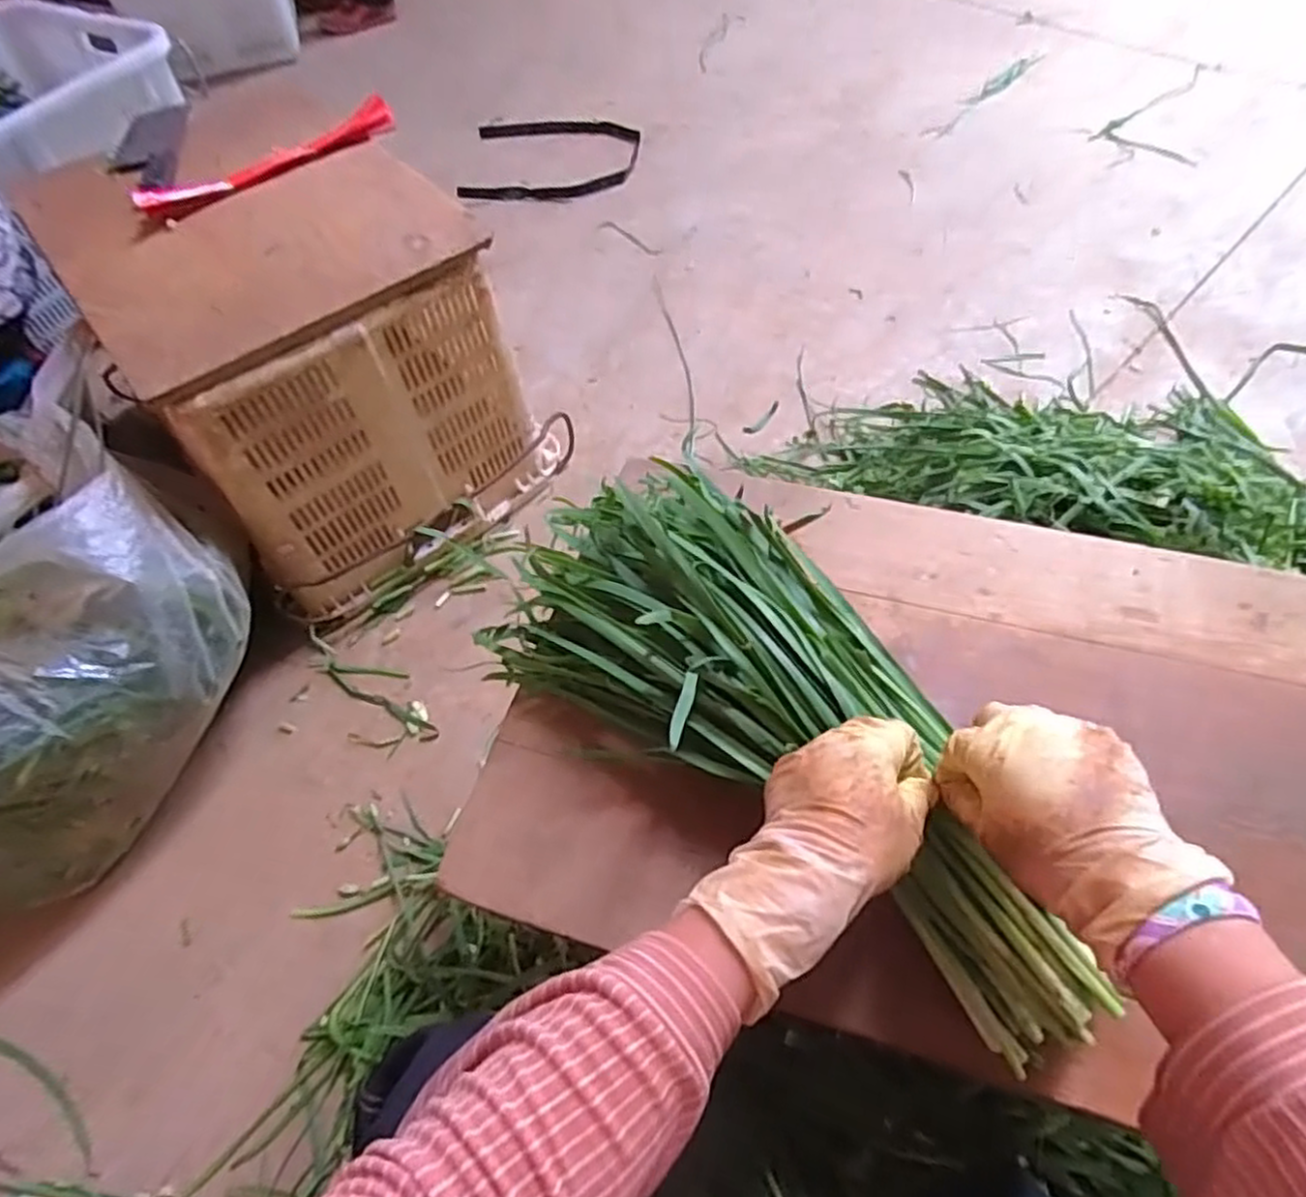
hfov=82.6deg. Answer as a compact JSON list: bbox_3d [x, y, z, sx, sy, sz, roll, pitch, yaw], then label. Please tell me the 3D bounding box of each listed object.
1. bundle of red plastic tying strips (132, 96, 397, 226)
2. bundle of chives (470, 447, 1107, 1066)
[{"bbox_3d":[-0.518,-0.607,1.021,0.076,0.029,0.364,38,66,25],"label":"bundle of red plastic tying strips"},{"bbox_3d":[0.082,0.076,0.499,0.199,0.103,0.459,-38,61,-20],"label":"bundle of chives"}]

